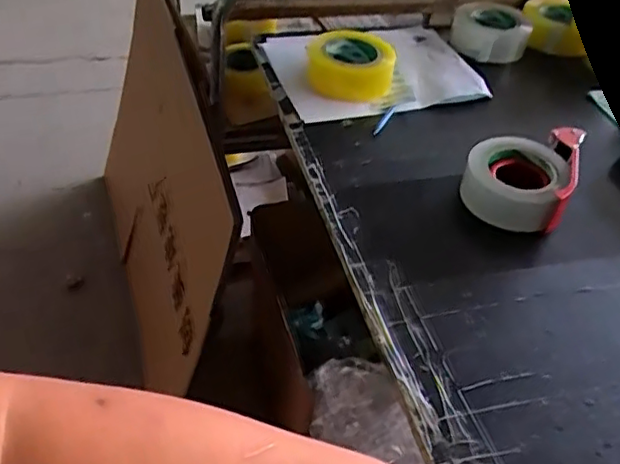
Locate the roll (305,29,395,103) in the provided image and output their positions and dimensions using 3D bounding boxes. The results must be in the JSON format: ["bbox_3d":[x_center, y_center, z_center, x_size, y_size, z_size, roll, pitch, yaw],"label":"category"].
[{"bbox_3d":[0.060,-0.243,0.910,0.128,0.050,0.146,4,43,-3],"label":"roll"}]

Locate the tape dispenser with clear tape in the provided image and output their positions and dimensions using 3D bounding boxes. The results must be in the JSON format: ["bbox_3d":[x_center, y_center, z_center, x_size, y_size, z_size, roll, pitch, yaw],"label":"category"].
[{"bbox_3d":[0.256,-0.075,0.749,0.122,0.056,0.151,21,45,14],"label":"tape dispenser with clear tape"}]

